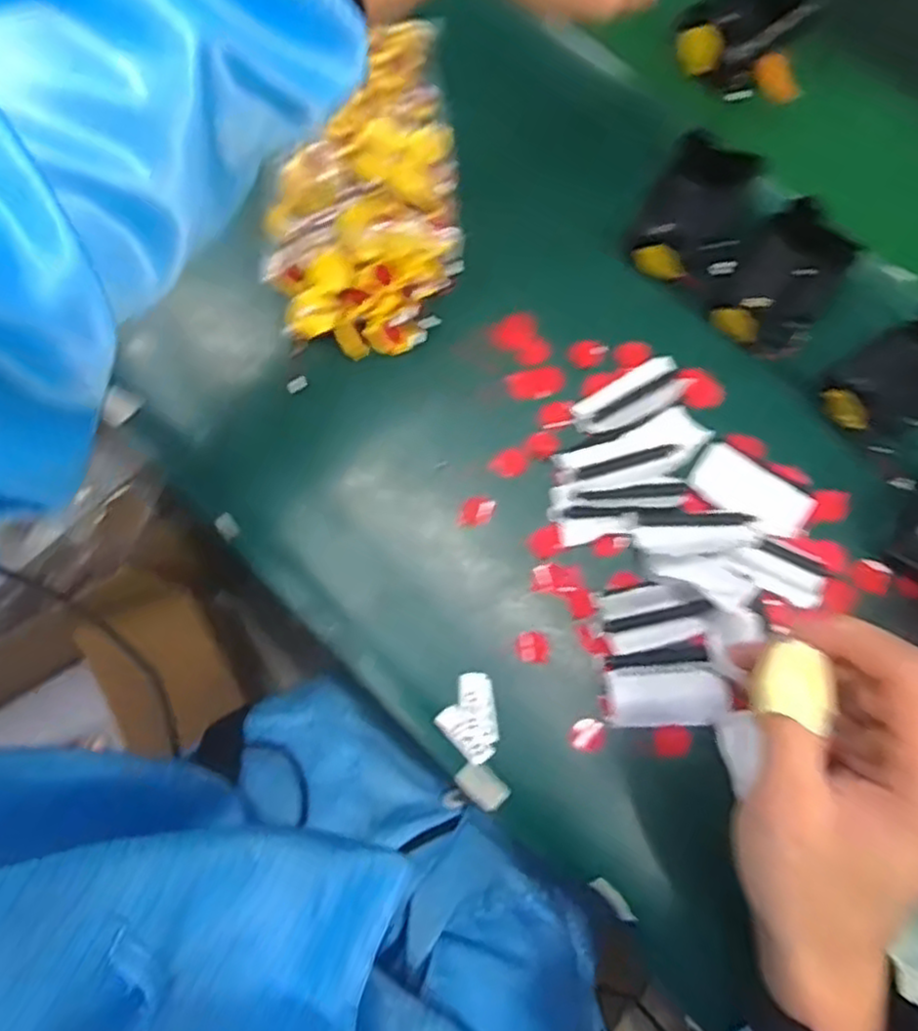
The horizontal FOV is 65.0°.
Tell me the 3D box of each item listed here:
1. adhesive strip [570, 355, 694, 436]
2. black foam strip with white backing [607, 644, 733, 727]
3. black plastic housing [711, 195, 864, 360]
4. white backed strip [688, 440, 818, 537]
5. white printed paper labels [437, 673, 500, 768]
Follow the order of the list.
[{"bbox_3d":[0.094,-0.064,0.390,0.062,0.004,0.028,-29,76,-6],"label":"adhesive strip"},{"bbox_3d":[0.101,0.083,0.351,0.056,0.007,0.038,-2,75,1],"label":"black foam strip with white backing"},{"bbox_3d":[0.177,-0.128,0.388,0.050,0.035,0.076,32,78,9],"label":"black plastic housing"},{"bbox_3d":[0.153,-0.013,0.375,0.061,0.006,0.032,28,77,9],"label":"white backed strip"},{"bbox_3d":[0.004,0.100,0.355,0.028,0.004,0.042,-8,75,-1],"label":"white printed paper labels"}]

